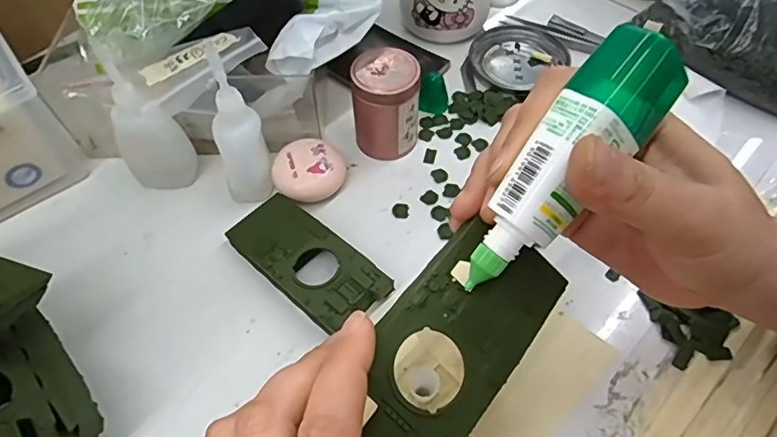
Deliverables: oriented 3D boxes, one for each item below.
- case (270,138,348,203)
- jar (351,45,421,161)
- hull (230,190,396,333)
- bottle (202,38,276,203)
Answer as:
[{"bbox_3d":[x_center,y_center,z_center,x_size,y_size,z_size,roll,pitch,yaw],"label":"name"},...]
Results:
[{"bbox_3d":[-0.052,-0.032,0.365,0.044,0.022,0.046,-1,55,1],"label":"case"},{"bbox_3d":[-0.002,-0.076,0.371,0.043,0.066,0.041,-1,55,1],"label":"jar"},{"bbox_3d":[-0.051,0.026,0.330,0.104,0.021,0.046,36,63,23],"label":"hull"},{"bbox_3d":[-0.094,-0.056,0.330,0.029,0.101,0.038,-14,56,-8],"label":"bottle"}]

